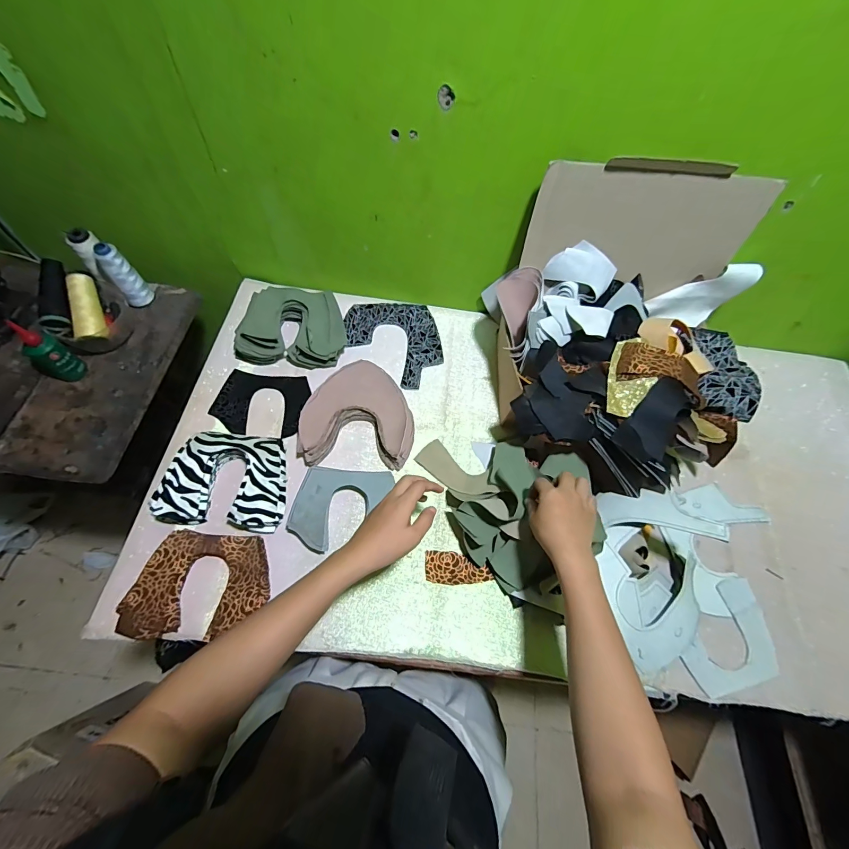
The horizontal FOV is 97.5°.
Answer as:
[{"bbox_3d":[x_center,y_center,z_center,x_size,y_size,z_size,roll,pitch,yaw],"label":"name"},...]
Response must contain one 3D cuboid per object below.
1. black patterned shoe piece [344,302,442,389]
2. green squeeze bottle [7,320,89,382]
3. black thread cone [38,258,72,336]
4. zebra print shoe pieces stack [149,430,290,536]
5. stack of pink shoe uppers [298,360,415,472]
[{"bbox_3d":[-0.056,-0.150,0.695,0.172,0.007,0.186,-3,68,-6],"label":"black patterned shoe piece"},{"bbox_3d":[-0.587,-0.108,0.581,0.041,0.110,0.049,30,65,9],"label":"green squeeze bottle"},{"bbox_3d":[-0.594,-0.204,0.599,0.035,0.037,0.116,-5,87,-6],"label":"black thread cone"},{"bbox_3d":[-0.282,0.080,0.542,0.161,0.049,0.132,6,65,-1],"label":"zebra print shoe pieces stack"},{"bbox_3d":[-0.108,-0.018,0.614,0.175,0.032,0.172,0,65,-3],"label":"stack of pink shoe uppers"}]

